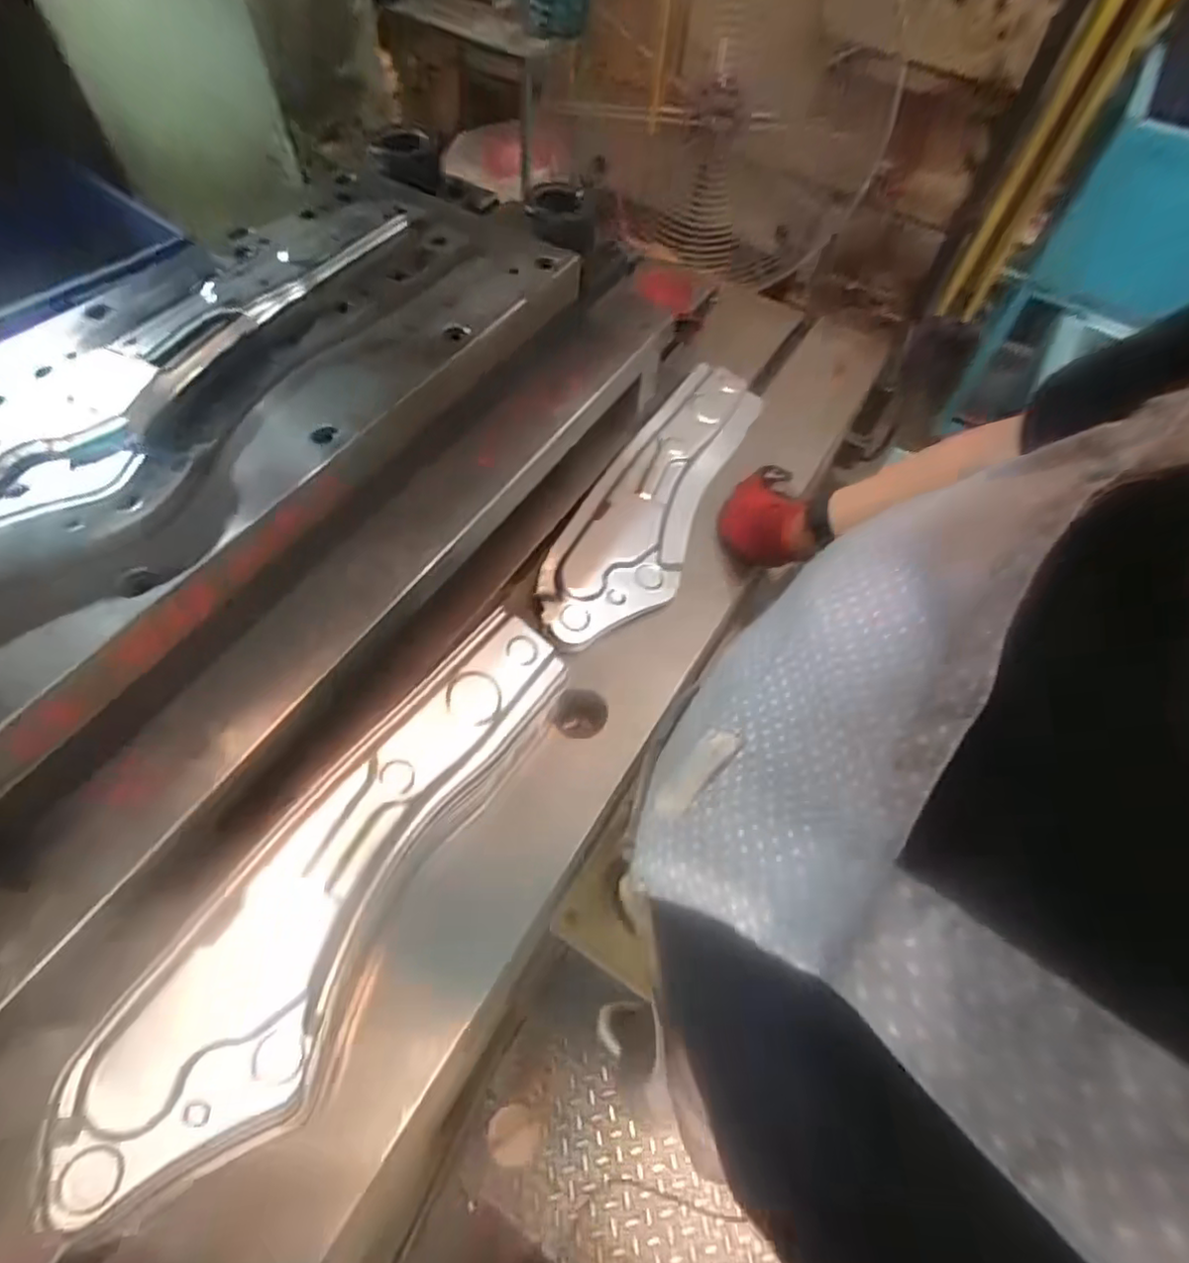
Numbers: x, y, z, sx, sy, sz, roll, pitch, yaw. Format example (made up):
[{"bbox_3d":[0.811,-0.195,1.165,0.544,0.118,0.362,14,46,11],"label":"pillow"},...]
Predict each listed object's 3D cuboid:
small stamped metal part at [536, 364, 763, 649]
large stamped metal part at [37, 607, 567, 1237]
[{"bbox_3d":[0.080,-0.155,0.719,0.124,0.047,0.439,27,61,13],"label":"small stamped metal part"},{"bbox_3d":[-0.163,0.161,0.445,0.110,0.023,0.428,41,62,-7],"label":"large stamped metal part"}]

